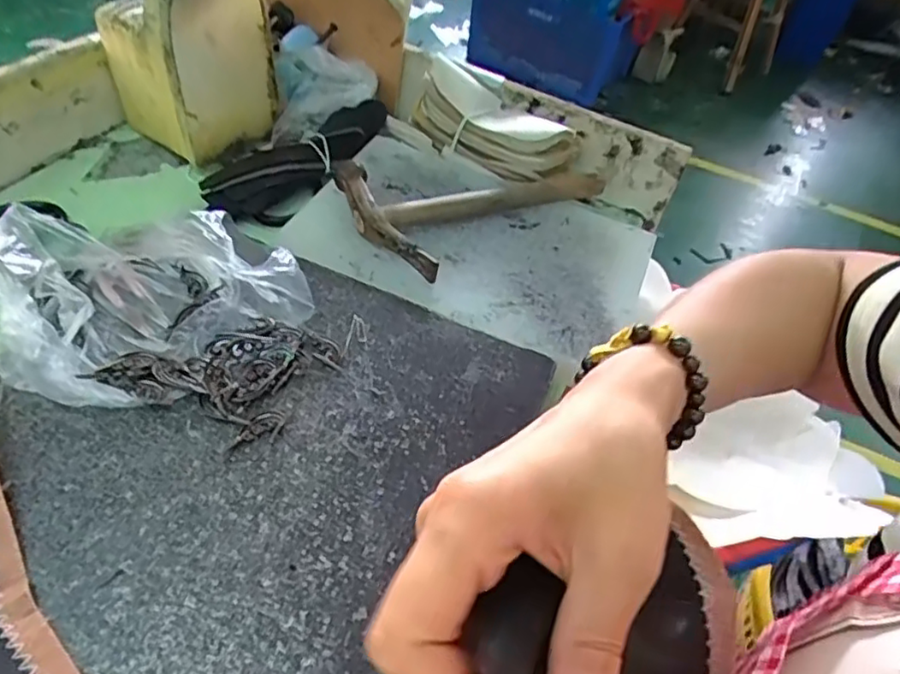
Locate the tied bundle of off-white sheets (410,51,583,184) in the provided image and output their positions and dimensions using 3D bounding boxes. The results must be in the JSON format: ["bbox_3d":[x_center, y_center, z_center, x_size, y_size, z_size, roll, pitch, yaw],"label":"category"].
[{"bbox_3d":[0.041,-0.209,0.616,0.162,0.062,0.071,32,51,17],"label":"tied bundle of off-white sheets"}]

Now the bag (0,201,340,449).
[{"bbox_3d":[-0.194,-0.019,0.412,0.221,0.071,0.139,14,48,2],"label":"bag"}]

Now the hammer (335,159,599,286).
[{"bbox_3d":[0.020,-0.138,0.581,0.245,0.030,0.142,-27,58,-30],"label":"hammer"}]

